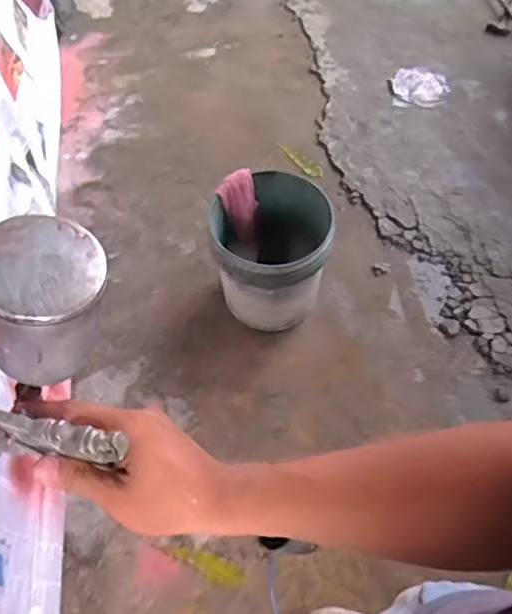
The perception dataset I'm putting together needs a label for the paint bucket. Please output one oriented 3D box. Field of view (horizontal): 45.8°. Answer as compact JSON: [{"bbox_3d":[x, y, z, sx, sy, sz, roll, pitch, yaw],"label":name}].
[{"bbox_3d":[0.038,-0.131,1.525,0.275,0.274,0.295,-1,59,1],"label":"paint bucket"}]

